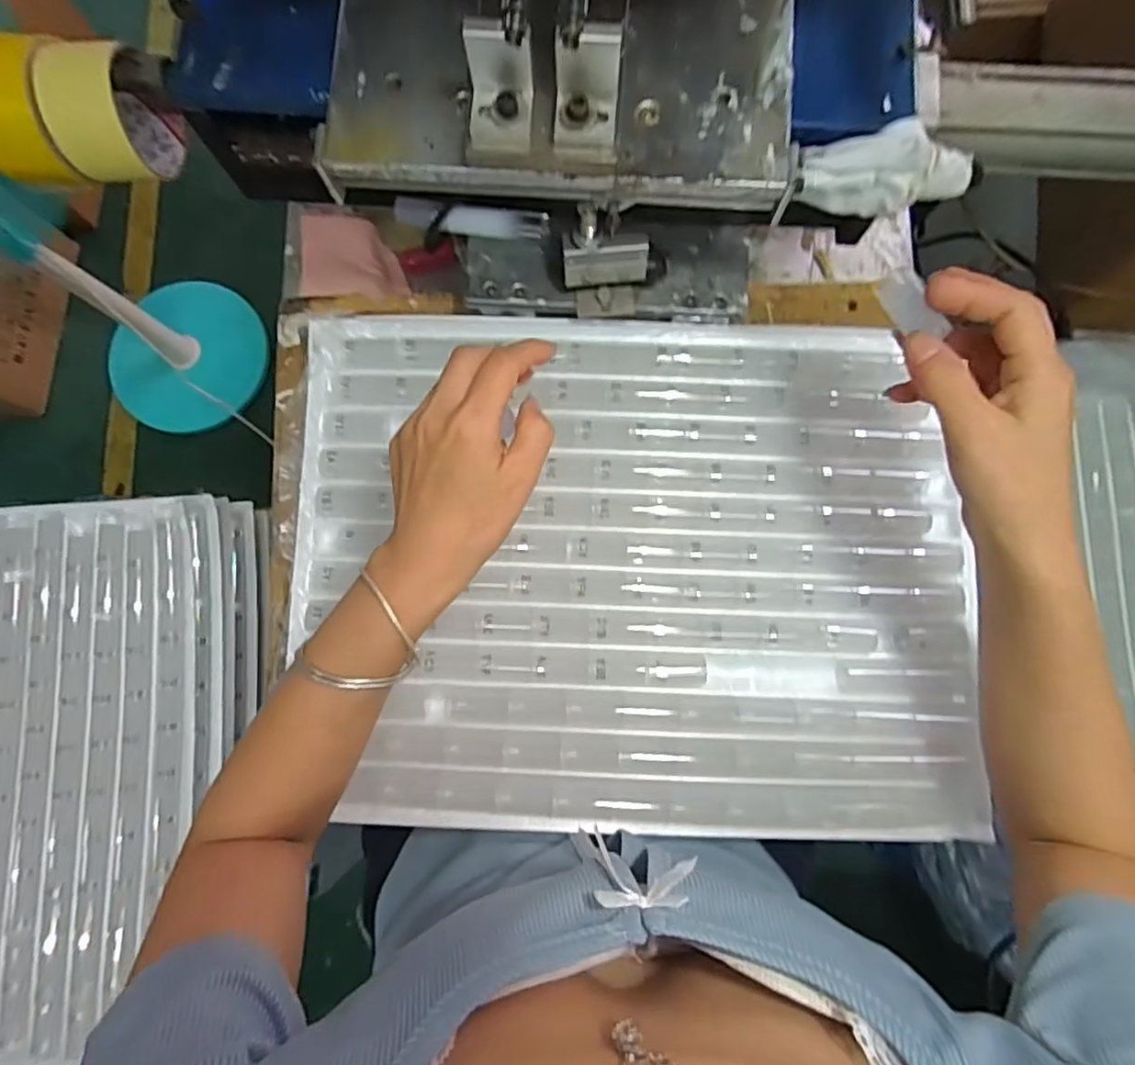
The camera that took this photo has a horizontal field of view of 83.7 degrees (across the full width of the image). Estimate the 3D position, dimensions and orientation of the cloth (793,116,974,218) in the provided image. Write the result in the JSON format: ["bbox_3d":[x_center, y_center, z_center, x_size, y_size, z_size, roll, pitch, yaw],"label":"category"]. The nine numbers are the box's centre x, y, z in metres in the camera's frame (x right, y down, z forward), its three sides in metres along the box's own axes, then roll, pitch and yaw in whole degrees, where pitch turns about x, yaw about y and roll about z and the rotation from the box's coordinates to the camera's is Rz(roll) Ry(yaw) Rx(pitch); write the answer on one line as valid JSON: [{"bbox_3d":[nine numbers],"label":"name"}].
[{"bbox_3d":[0.187,-0.212,0.367,0.094,0.042,0.038,11,82,2],"label":"cloth"}]

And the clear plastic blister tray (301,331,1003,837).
[{"bbox_3d":[0.041,0.021,0.428,0.442,0.017,0.340,1,82,1],"label":"clear plastic blister tray"}]

